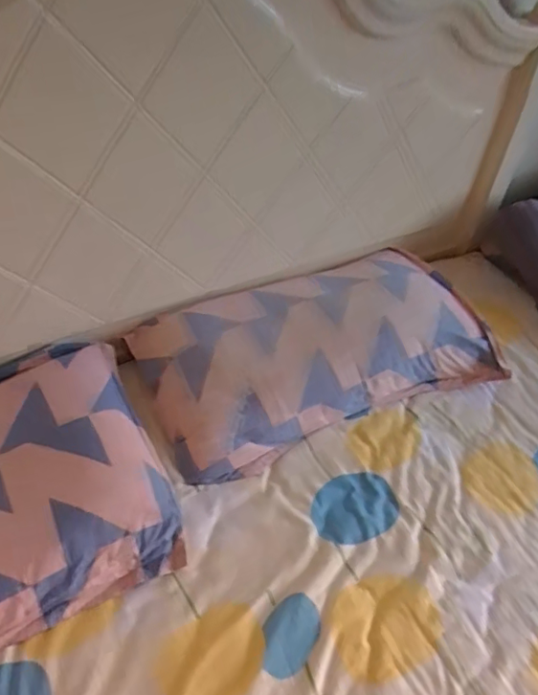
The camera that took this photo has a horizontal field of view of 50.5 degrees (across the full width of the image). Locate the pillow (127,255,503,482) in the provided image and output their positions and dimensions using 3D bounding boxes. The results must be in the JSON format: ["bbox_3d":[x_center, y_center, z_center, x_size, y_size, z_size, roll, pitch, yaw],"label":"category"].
[{"bbox_3d":[0.083,-0.013,1.101,0.639,0.131,0.360,-17,50,-19],"label":"pillow"}]

